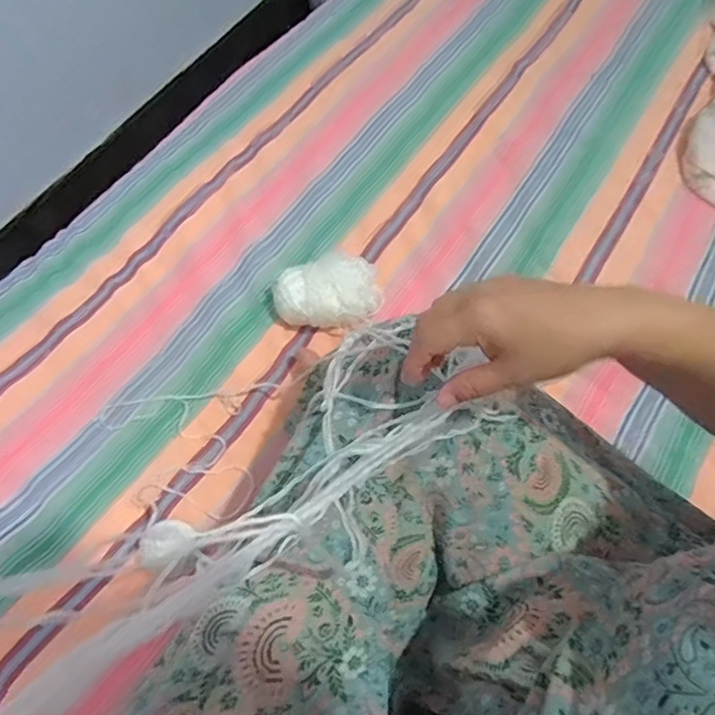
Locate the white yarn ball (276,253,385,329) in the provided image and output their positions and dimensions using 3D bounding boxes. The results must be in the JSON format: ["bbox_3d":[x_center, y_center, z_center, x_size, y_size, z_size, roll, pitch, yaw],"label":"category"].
[{"bbox_3d":[-0.036,-0.076,0.646,0.127,0.049,0.089,-10,64,-4],"label":"white yarn ball"}]

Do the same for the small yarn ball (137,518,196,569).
[{"bbox_3d":[-0.180,0.179,0.510,0.051,0.044,0.045,-25,66,-11],"label":"small yarn ball"}]

